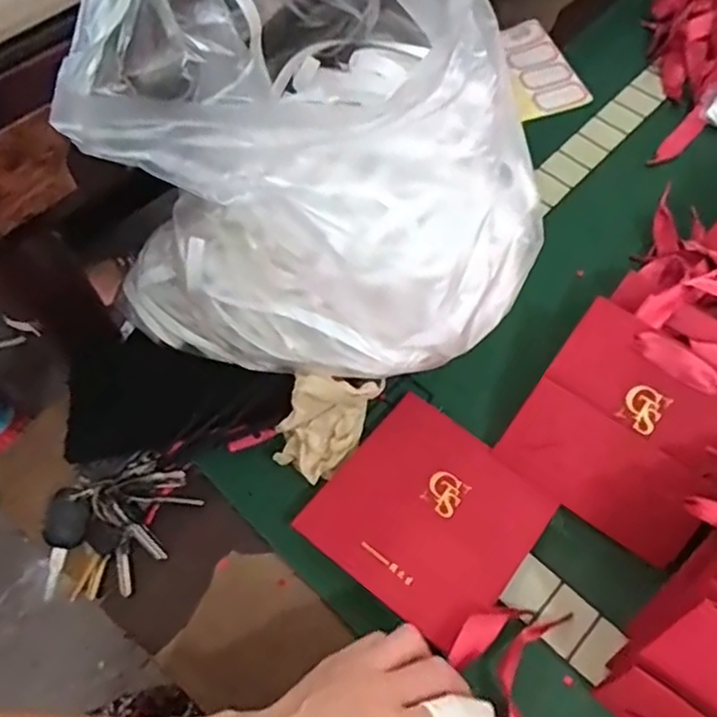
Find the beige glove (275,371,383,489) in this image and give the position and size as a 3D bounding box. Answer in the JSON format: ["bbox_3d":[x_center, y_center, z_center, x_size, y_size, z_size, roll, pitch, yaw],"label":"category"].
[{"bbox_3d":[-0.025,0.046,0.483,0.052,0.066,0.079,31,67,16],"label":"beige glove"}]

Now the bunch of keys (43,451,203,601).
[{"bbox_3d":[-0.179,0.123,0.481,0.082,0.032,0.118,40,70,20],"label":"bunch of keys"}]

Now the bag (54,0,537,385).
[{"bbox_3d":[-0.025,-0.143,0.410,0.289,0.252,0.231,15,64,9],"label":"bag"}]

